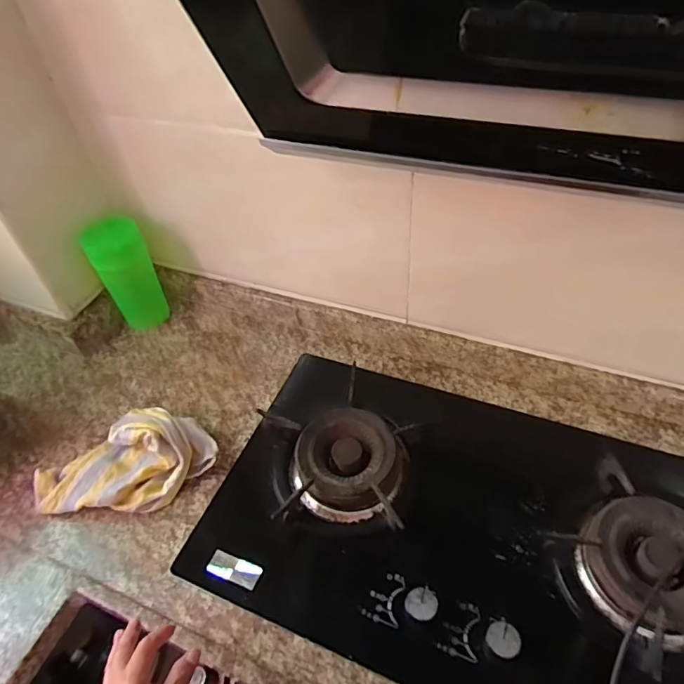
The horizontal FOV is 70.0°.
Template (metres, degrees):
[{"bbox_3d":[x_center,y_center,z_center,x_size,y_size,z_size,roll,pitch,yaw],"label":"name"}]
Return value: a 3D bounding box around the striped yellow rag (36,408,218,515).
[{"bbox_3d":[-0.317,0.175,0.710,0.224,0.072,0.158,-36,54,-25],"label":"striped yellow rag"}]

